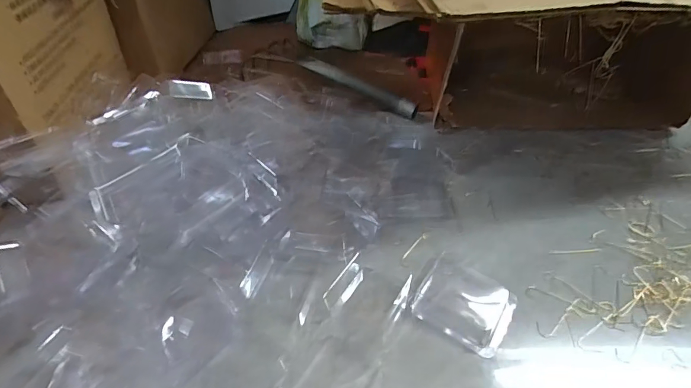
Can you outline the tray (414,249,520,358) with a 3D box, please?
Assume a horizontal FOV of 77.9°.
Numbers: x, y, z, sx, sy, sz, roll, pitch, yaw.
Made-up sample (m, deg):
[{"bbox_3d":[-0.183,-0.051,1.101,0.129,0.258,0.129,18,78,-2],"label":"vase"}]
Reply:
[{"bbox_3d":[0.110,0.098,0.399,0.086,0.011,0.078,26,47,25],"label":"tray"}]

